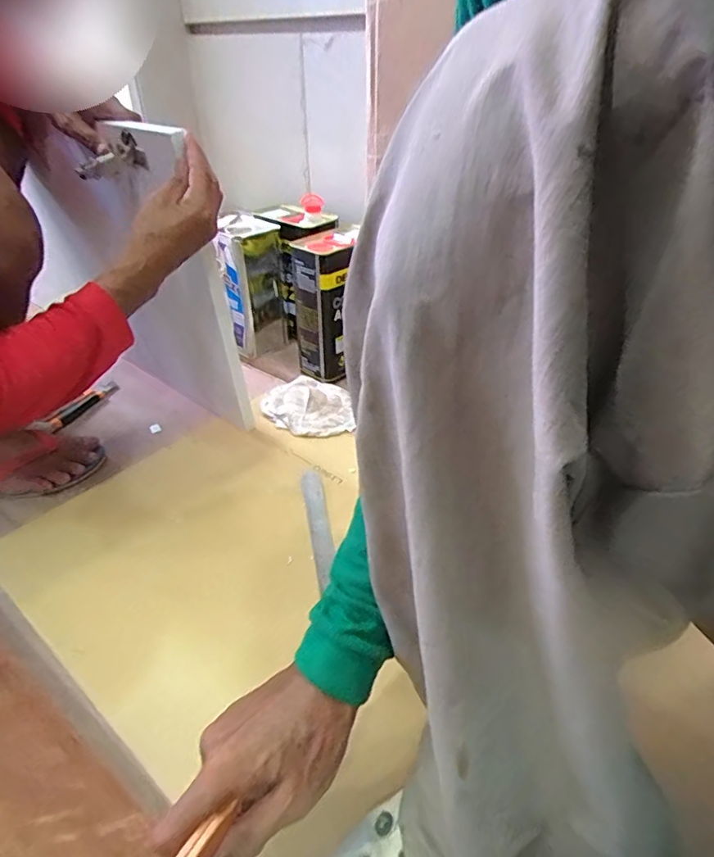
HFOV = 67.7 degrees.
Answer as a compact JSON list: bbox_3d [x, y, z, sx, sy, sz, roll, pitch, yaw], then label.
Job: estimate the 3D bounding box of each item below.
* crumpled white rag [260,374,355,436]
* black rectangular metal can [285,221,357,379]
[{"bbox_3d":[-0.080,-0.039,0.919,0.173,0.016,0.131,27,44,32],"label":"crumpled white rag"},{"bbox_3d":[-0.047,-0.220,0.970,0.096,0.233,0.134,20,41,26],"label":"black rectangular metal can"}]

